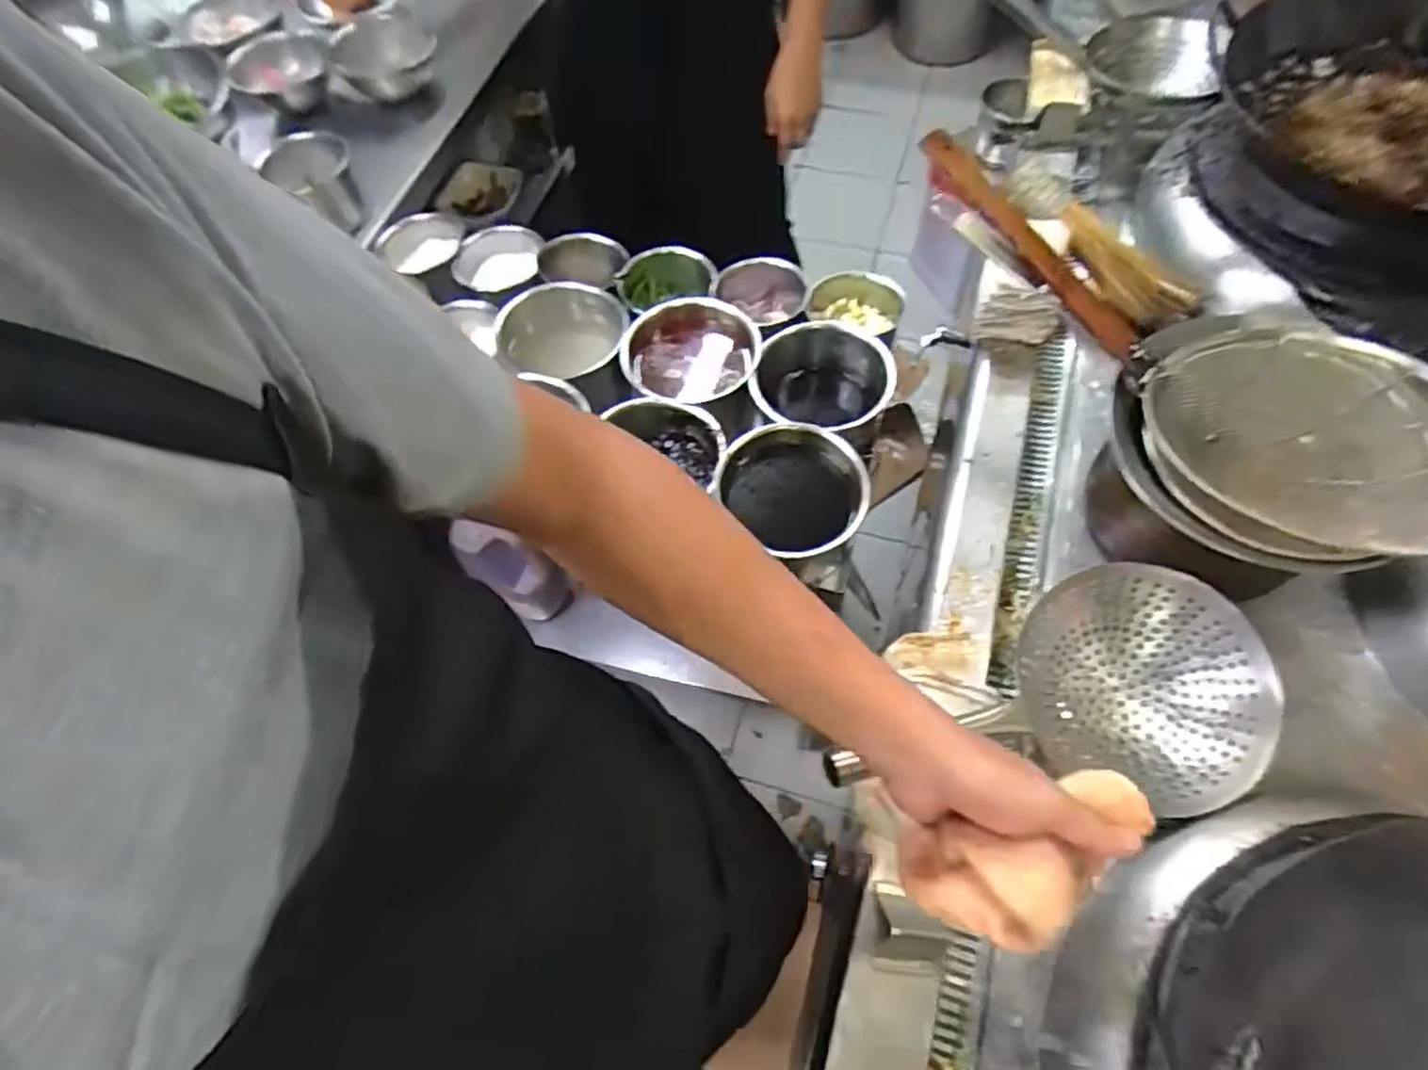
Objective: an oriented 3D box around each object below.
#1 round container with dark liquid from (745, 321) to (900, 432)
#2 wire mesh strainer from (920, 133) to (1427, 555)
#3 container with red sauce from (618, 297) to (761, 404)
[{"bbox_3d":[0.124,-0.157,0.885,0.153,0.143,0.157,-1,63,3],"label":"round container with dark liquid"},{"bbox_3d":[0.468,-0.210,0.731,0.212,0.125,0.591,-40,68,-15],"label":"wire mesh strainer"},{"bbox_3d":[-0.026,-0.204,0.879,0.160,0.065,0.149,-7,63,0],"label":"container with red sauce"}]

